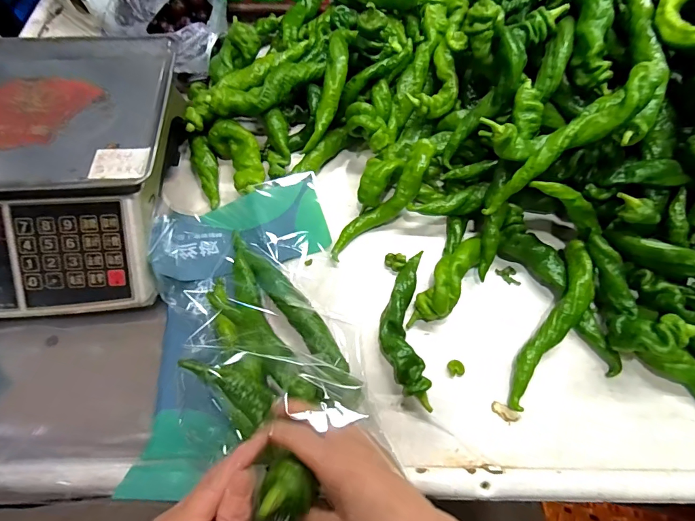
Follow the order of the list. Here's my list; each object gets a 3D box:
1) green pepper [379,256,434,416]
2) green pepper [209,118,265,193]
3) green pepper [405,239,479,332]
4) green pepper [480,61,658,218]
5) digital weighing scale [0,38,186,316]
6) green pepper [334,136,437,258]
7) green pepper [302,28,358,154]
[{"bbox_3d":[0.062,0.069,0.439,0.050,0.029,0.173,1,65,0],"label":"green pepper"},{"bbox_3d":[-0.141,-0.139,0.521,0.052,0.031,0.104,-30,68,-14],"label":"green pepper"},{"bbox_3d":[0.116,0.024,0.456,0.040,0.043,0.126,31,67,13],"label":"green pepper"},{"bbox_3d":[0.229,-0.120,0.418,0.197,0.042,0.041,-40,70,17],"label":"green pepper"},{"bbox_3d":[-0.365,-0.105,0.467,0.327,0.114,0.328,-2,65,-1],"label":"digital weighing scale"},{"bbox_3d":[0.047,-0.072,0.492,0.180,0.028,0.044,-46,73,7],"label":"green pepper"},{"bbox_3d":[-0.022,-0.227,0.525,0.030,0.028,0.169,16,94,7],"label":"green pepper"}]

